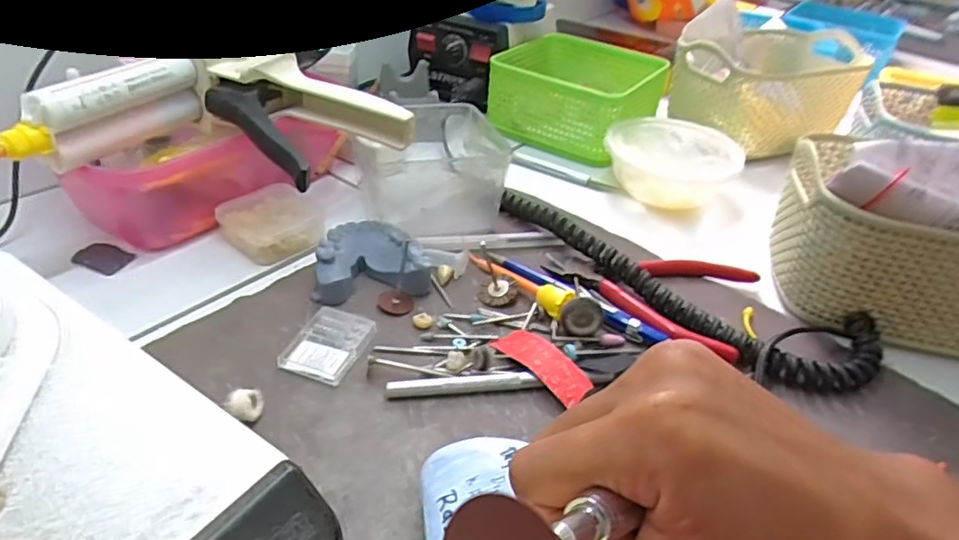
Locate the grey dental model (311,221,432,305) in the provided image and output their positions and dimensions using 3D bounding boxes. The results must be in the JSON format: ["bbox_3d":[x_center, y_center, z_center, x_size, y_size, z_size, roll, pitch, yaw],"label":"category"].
[{"bbox_3d":[-0.065,-0.007,0.370,0.065,0.024,0.053,-3,38,-12],"label":"grey dental model"}]

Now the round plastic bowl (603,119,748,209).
[{"bbox_3d":[0.153,-0.083,0.487,0.100,0.047,0.080,24,40,23],"label":"round plastic bowl"}]

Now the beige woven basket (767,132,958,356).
[{"bbox_3d":[0.274,-0.019,0.374,0.169,0.102,0.125,14,38,12],"label":"beige woven basket"}]

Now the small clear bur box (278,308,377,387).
[{"bbox_3d":[-0.079,0.039,0.322,0.036,0.006,0.047,16,38,13],"label":"small clear bur box"}]

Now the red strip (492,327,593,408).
[{"bbox_3d":[0.033,0.048,0.315,0.021,0.010,0.059,-22,45,-32],"label":"red strip"}]

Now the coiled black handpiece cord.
[{"bbox_3d":[0.108,0.009,0.374,0.245,0.021,0.071,23,40,22],"label":"coiled black handpiece cord"}]

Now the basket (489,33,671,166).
[{"bbox_3d":[0.090,-0.164,0.568,0.134,0.063,0.142,23,40,22],"label":"basket"}]

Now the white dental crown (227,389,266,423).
[{"bbox_3d":[-0.107,0.064,0.280,0.015,0.014,0.012,-11,40,-20],"label":"white dental crown"}]

